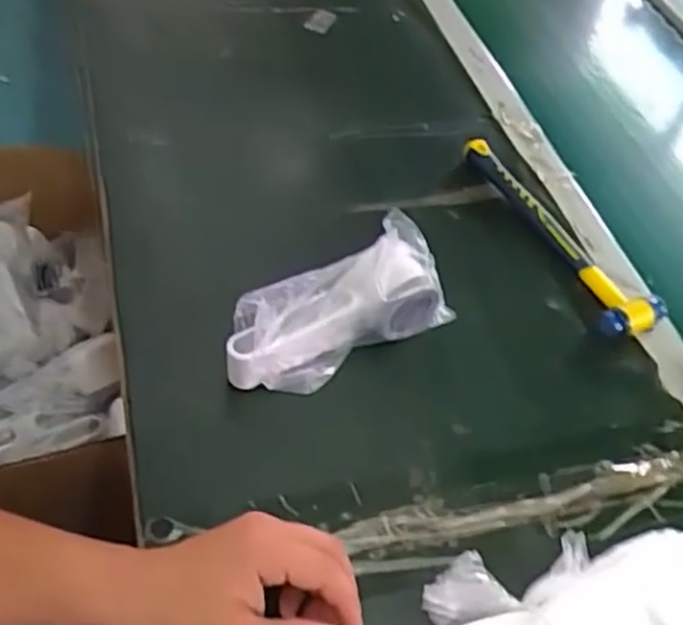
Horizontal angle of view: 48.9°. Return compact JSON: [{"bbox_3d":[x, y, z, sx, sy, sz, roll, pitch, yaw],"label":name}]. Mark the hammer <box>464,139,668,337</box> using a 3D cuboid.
[{"bbox_3d":[0.191,-0.077,0.671,0.061,0.023,0.240,-19,54,-21],"label":"hammer"}]

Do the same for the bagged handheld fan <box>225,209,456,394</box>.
[{"bbox_3d":[-0.001,0.000,0.554,0.181,0.080,0.056,-24,58,-26],"label":"bagged handheld fan"}]

